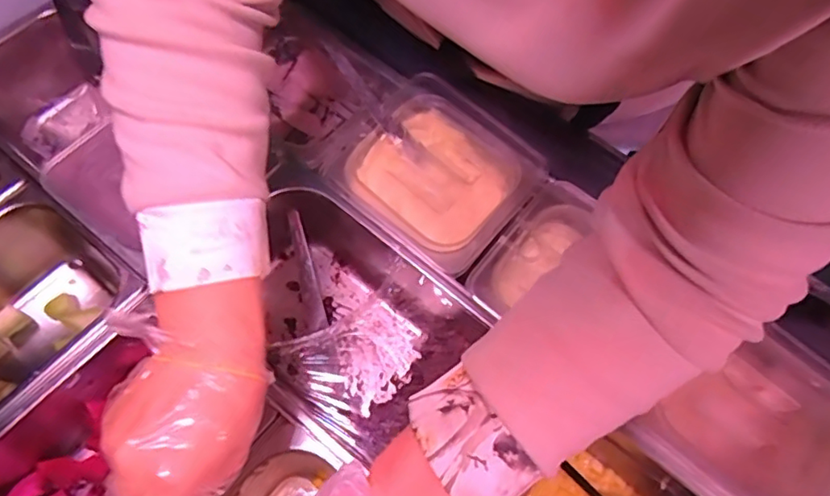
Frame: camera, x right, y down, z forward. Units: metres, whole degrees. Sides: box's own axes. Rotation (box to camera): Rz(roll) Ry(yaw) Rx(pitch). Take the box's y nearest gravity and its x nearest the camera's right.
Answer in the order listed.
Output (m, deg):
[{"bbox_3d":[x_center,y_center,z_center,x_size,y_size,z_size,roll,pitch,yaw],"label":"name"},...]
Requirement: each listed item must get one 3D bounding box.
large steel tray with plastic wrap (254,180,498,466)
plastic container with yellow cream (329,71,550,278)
[{"bbox_3d":[-0.084,0.058,0.544,0.256,0.100,0.167,38,68,14],"label":"large steel tray with plastic wrap"},{"bbox_3d":[0.021,-0.067,0.579,0.172,0.085,0.160,37,68,14],"label":"plastic container with yellow cream"}]

